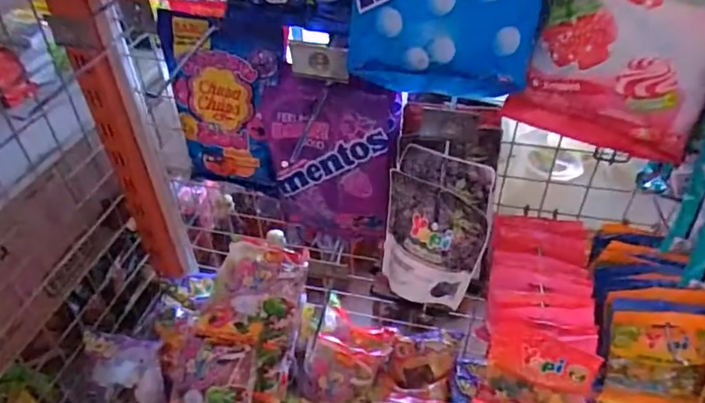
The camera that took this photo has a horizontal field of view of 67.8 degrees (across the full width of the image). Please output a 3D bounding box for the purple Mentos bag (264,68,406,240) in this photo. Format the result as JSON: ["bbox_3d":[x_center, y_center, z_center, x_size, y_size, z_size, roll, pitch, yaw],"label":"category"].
[{"bbox_3d":[-0.019,-0.047,0.573,0.135,0.191,0.045,2,29,16],"label":"purple Mentos bag"}]

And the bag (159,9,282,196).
[{"bbox_3d":[-0.142,-0.102,0.588,0.129,0.193,0.035,15,44,16],"label":"bag"}]

